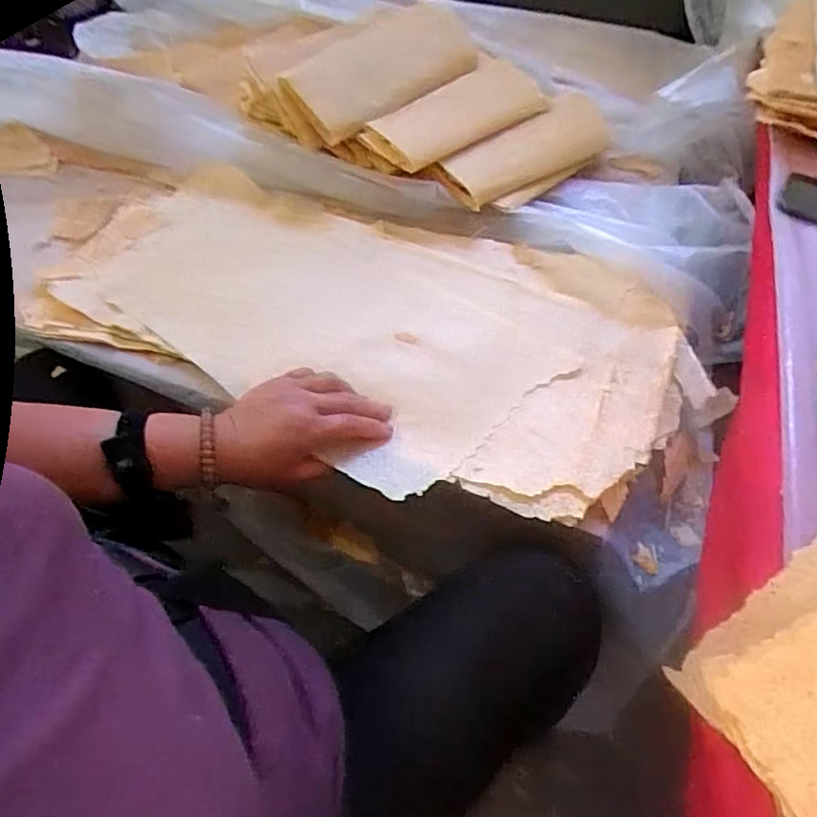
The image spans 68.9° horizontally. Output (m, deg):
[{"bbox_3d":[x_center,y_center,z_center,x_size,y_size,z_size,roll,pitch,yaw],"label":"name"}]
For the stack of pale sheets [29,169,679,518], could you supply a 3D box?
[{"bbox_3d":[-0.061,-0.102,0.637,0.653,0.025,0.351,18,53,11],"label":"stack of pale sheets"}]

